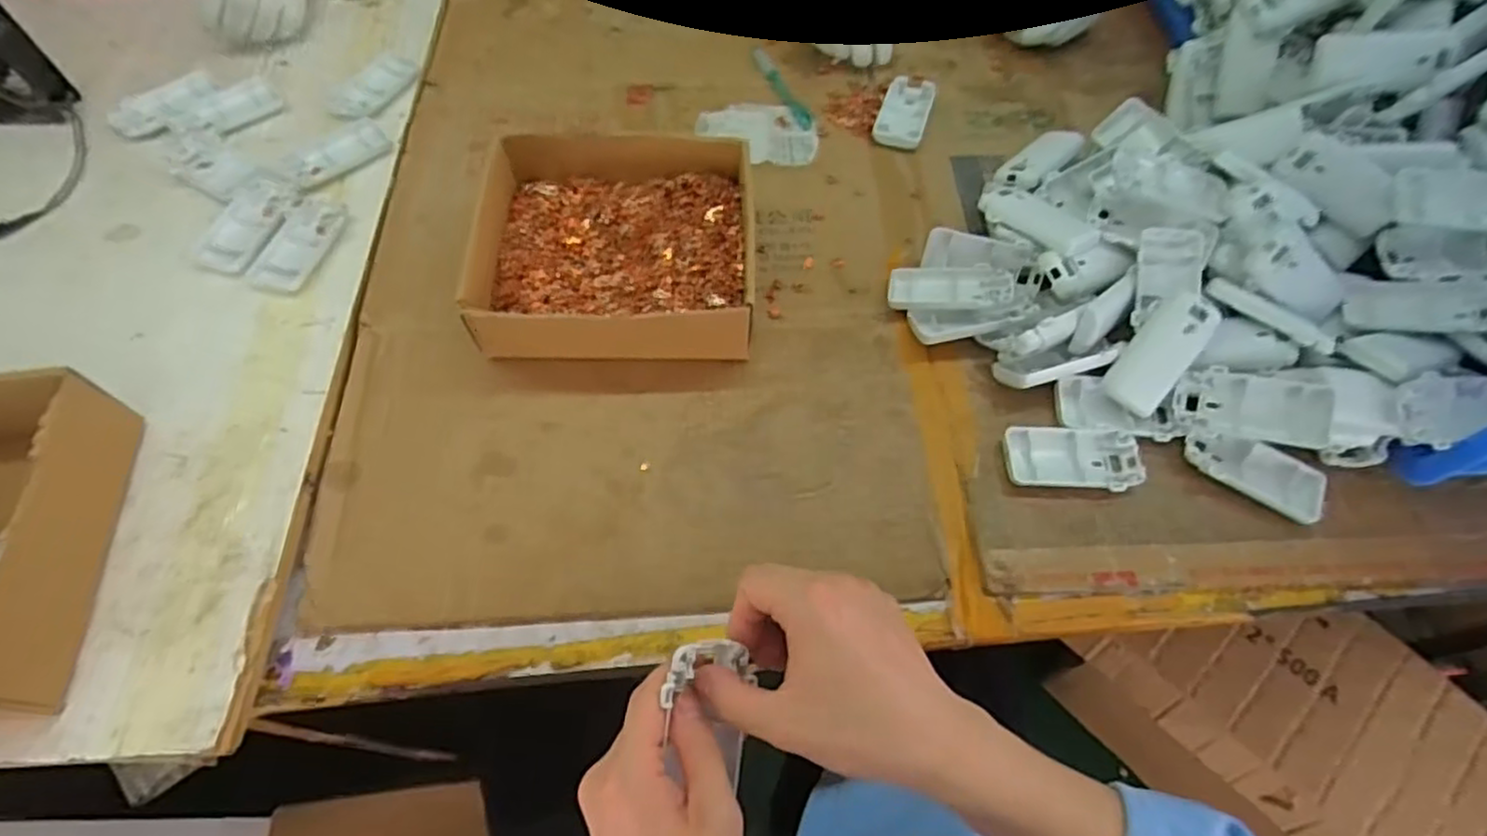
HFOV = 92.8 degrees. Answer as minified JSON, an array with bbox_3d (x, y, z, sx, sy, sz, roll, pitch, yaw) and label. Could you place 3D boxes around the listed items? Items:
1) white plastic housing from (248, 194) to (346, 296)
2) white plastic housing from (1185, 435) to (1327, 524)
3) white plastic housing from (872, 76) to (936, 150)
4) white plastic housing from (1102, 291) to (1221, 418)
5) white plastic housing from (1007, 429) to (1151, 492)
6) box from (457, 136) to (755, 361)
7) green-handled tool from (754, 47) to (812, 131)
[{"bbox_3d":[-0.374,-0.147,0.598,0.047,0.008,0.101,11,61,2],"label":"white plastic housing"},{"bbox_3d":[0.373,0.039,0.518,0.094,0.018,0.047,24,64,11],"label":"white plastic housing"},{"bbox_3d":[0.155,-0.296,0.683,0.046,0.013,0.097,18,62,6],"label":"white plastic housing"},{"bbox_3d":[0.311,-0.050,0.528,0.041,0.018,0.093,33,106,14],"label":"white plastic housing"},{"bbox_3d":[0.240,0.031,0.519,0.096,0.021,0.047,6,61,0],"label":"white plastic housing"},{"bbox_3d":[-0.105,-0.136,0.567,0.220,0.067,0.200,0,61,-3],"label":"box"},{"bbox_3d":[0.040,-0.333,0.713,0.019,0.009,0.124,-20,64,-14],"label":"green-handled tool"}]

